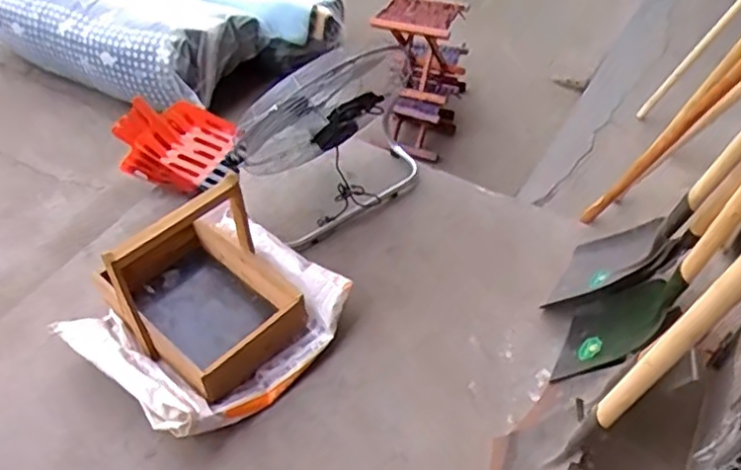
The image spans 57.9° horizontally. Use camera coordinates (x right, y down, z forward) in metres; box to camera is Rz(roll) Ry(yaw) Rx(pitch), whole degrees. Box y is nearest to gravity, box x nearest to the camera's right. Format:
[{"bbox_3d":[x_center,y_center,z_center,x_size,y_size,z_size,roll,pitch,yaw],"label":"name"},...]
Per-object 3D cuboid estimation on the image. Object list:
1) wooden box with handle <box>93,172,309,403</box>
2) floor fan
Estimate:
[{"bbox_3d":[-0.408,0.098,1.564,0.337,0.369,0.450,-34,52,-26],"label":"wooden box with handle"},{"bbox_3d":[-0.093,-0.251,1.740,0.517,0.482,0.250,-30,49,-24],"label":"floor fan"}]

